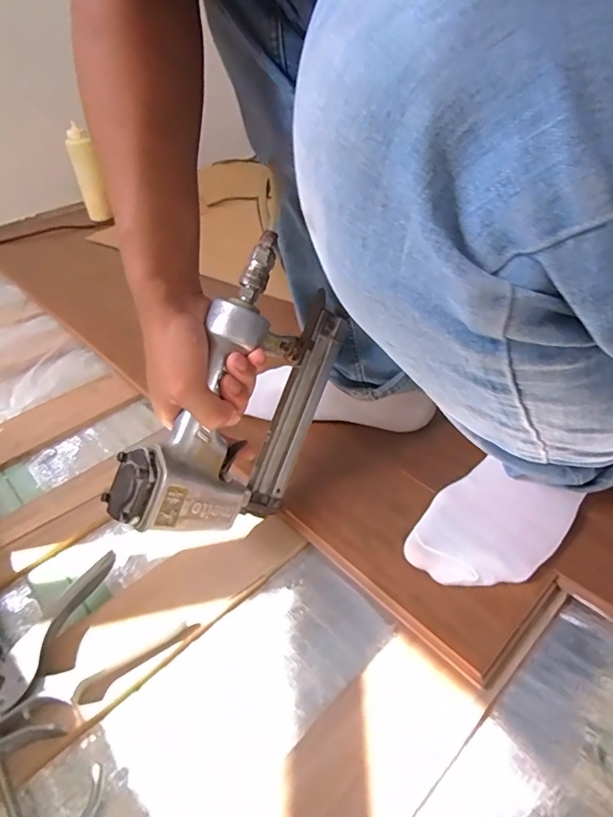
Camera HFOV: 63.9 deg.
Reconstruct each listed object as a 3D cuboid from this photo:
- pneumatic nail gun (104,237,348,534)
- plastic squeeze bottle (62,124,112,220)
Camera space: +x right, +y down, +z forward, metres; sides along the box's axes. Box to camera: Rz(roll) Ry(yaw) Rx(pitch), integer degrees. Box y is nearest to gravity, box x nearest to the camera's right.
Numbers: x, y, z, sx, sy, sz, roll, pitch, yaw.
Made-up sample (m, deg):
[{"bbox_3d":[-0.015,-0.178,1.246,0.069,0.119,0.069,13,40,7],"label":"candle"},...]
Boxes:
[{"bbox_3d":[-0.059,-0.001,0.450,0.065,0.161,0.248,15,76,42],"label":"pneumatic nail gun"},{"bbox_3d":[-0.505,-0.536,1.147,0.061,0.199,0.050,-12,41,-11],"label":"plastic squeeze bottle"}]

